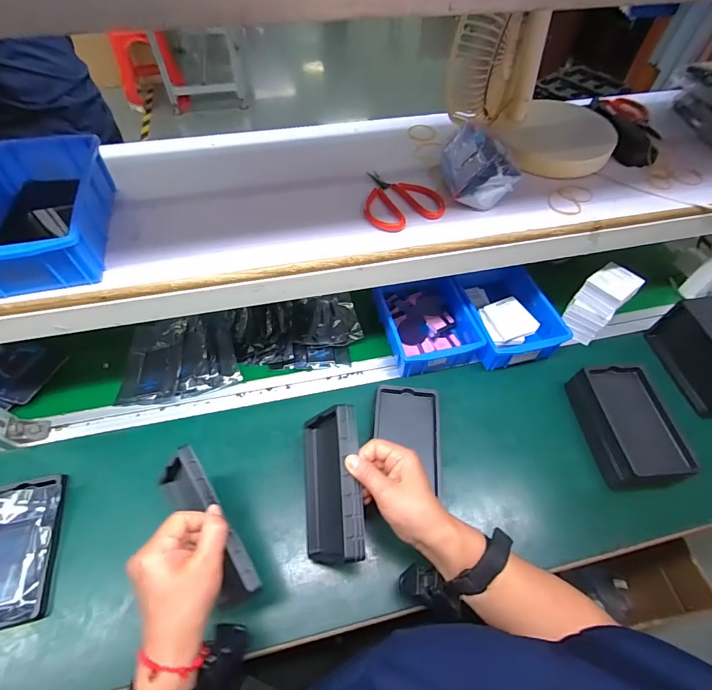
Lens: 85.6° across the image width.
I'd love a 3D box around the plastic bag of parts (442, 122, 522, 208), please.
[{"bbox_3d":[0.158,-0.227,0.488,0.074,0.068,0.098,-3,56,-4],"label":"plastic bag of parts"}]

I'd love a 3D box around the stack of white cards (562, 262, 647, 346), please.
[{"bbox_3d":[0.396,-0.066,0.637,0.073,0.116,0.065,-38,66,-24],"label":"stack of white cards"}]

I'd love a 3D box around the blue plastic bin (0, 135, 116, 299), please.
[{"bbox_3d":[-0.348,-0.146,0.419,0.129,0.060,0.203,-9,57,-8],"label":"blue plastic bin"}]

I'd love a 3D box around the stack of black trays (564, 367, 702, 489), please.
[{"bbox_3d":[0.381,0.113,0.554,0.102,0.061,0.165,-2,57,-4],"label":"stack of black trays"}]

